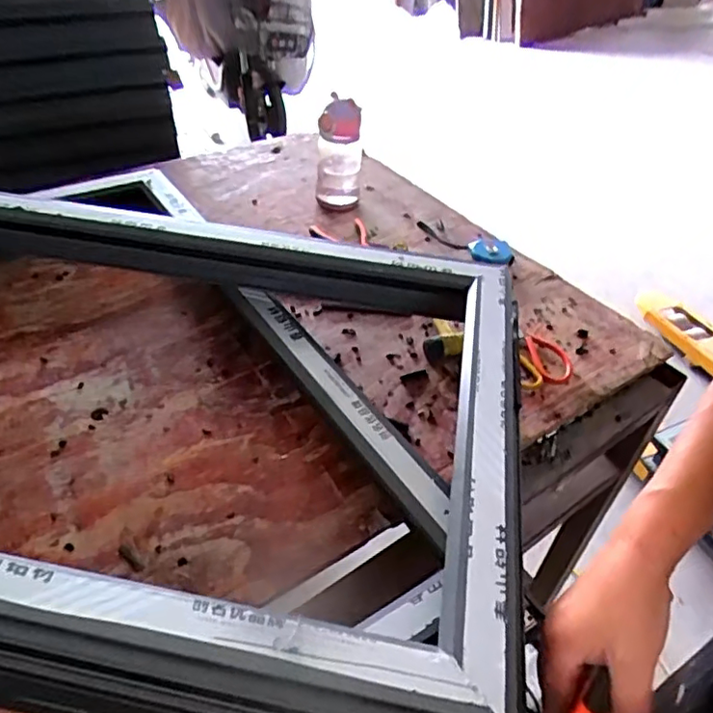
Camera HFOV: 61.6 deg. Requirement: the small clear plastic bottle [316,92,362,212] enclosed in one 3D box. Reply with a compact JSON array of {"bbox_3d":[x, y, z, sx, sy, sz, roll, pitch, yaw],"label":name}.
[{"bbox_3d":[-0.029,-0.353,1.056,0.078,0.190,0.072,5,42,-1],"label":"small clear plastic bottle"}]

